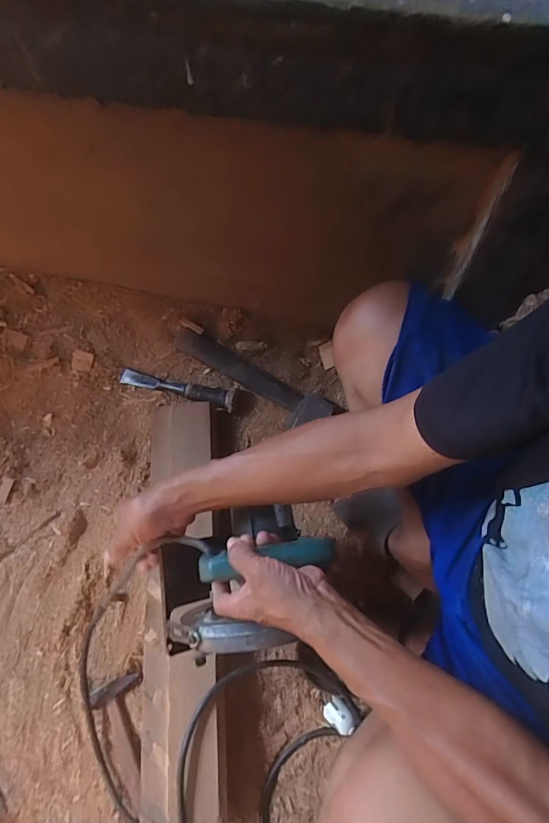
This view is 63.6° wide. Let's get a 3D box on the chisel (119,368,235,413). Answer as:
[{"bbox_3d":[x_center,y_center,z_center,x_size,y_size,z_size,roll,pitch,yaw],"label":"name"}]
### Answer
[{"bbox_3d":[-0.187,-0.049,0.836,0.231,0.037,0.044,12,69,5],"label":"chisel"}]

